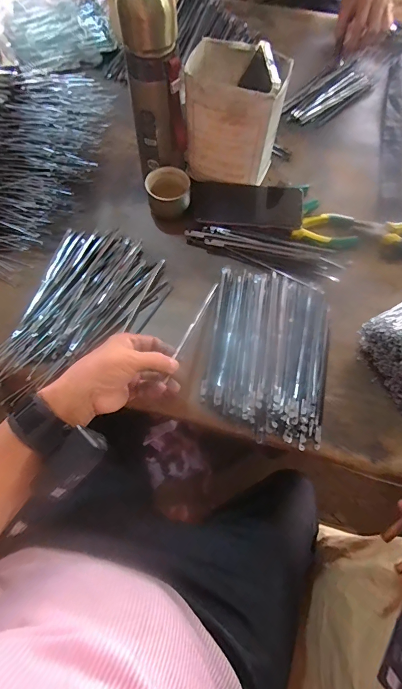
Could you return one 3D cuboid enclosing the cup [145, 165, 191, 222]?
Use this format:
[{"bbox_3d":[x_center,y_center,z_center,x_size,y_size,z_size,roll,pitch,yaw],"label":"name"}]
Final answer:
[{"bbox_3d":[-0.047,-0.216,0.544,0.057,0.063,0.056,1,68,-1],"label":"cup"}]

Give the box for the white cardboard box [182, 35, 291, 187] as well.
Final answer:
[{"bbox_3d":[0.044,-0.309,0.522,0.124,0.153,0.101,6,68,1],"label":"white cardboard box"}]

